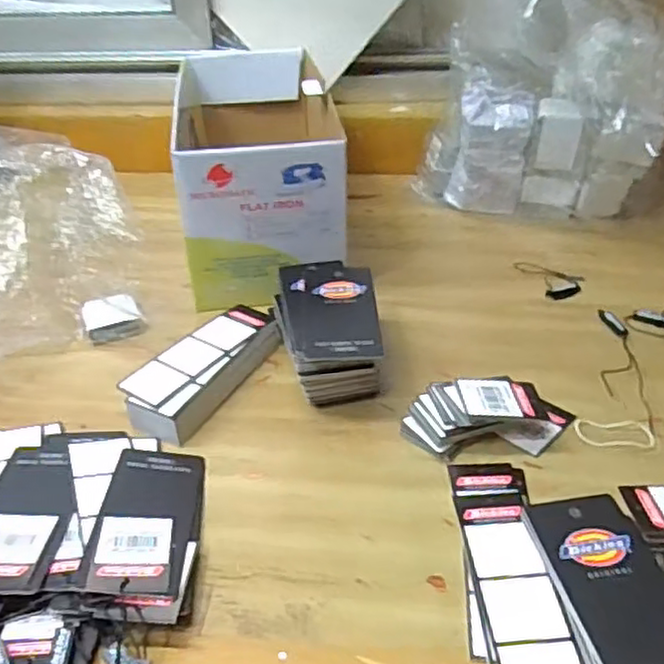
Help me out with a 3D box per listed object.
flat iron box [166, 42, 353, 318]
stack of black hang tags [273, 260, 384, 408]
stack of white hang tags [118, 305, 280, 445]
[{"bbox_3d":[-0.074,-0.147,0.625,0.123,0.131,0.281,-8,36,-8],"label":"flat iron box"},{"bbox_3d":[-0.002,0.002,0.481,0.065,0.056,0.118,-3,35,-1],"label":"stack of black hang tags"},{"bbox_3d":[-0.087,0.026,0.472,0.050,0.029,0.125,17,39,25],"label":"stack of white hang tags"}]

